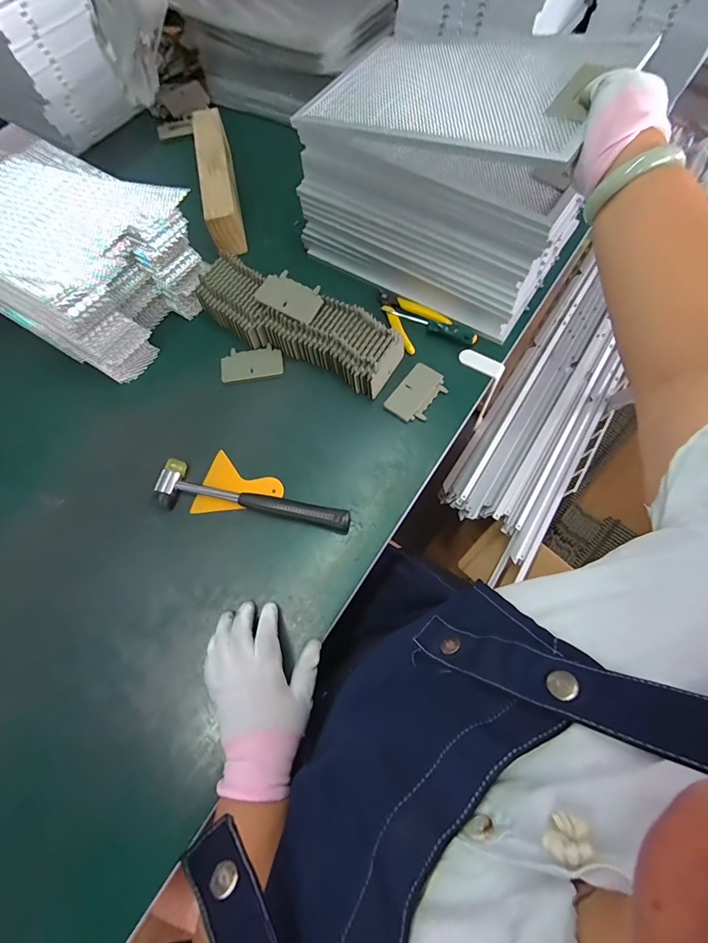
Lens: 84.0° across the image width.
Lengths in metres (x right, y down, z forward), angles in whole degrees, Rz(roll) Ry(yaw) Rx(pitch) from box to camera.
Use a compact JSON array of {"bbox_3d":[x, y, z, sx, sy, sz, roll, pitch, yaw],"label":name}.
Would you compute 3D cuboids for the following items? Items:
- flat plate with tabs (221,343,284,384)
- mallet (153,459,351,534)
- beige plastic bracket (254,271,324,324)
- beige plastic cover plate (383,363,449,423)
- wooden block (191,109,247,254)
[{"bbox_3d":[-0.145,-0.154,0.559,0.086,0.008,0.052,-8,68,-1],"label":"flat plate with tabs"},{"bbox_3d":[-0.124,0.039,0.475,0.240,0.023,0.054,14,69,8],"label":"mallet"},{"bbox_3d":[-0.086,-0.236,0.530,0.086,0.006,0.054,28,77,6],"label":"beige plastic bracket"},{"bbox_3d":[0.085,-0.104,0.528,0.056,0.004,0.087,35,74,15],"label":"beige plastic cover plate"},{"bbox_3d":[-0.223,-0.482,0.649,0.053,0.062,0.291,-13,68,-3],"label":"wooden block"}]

